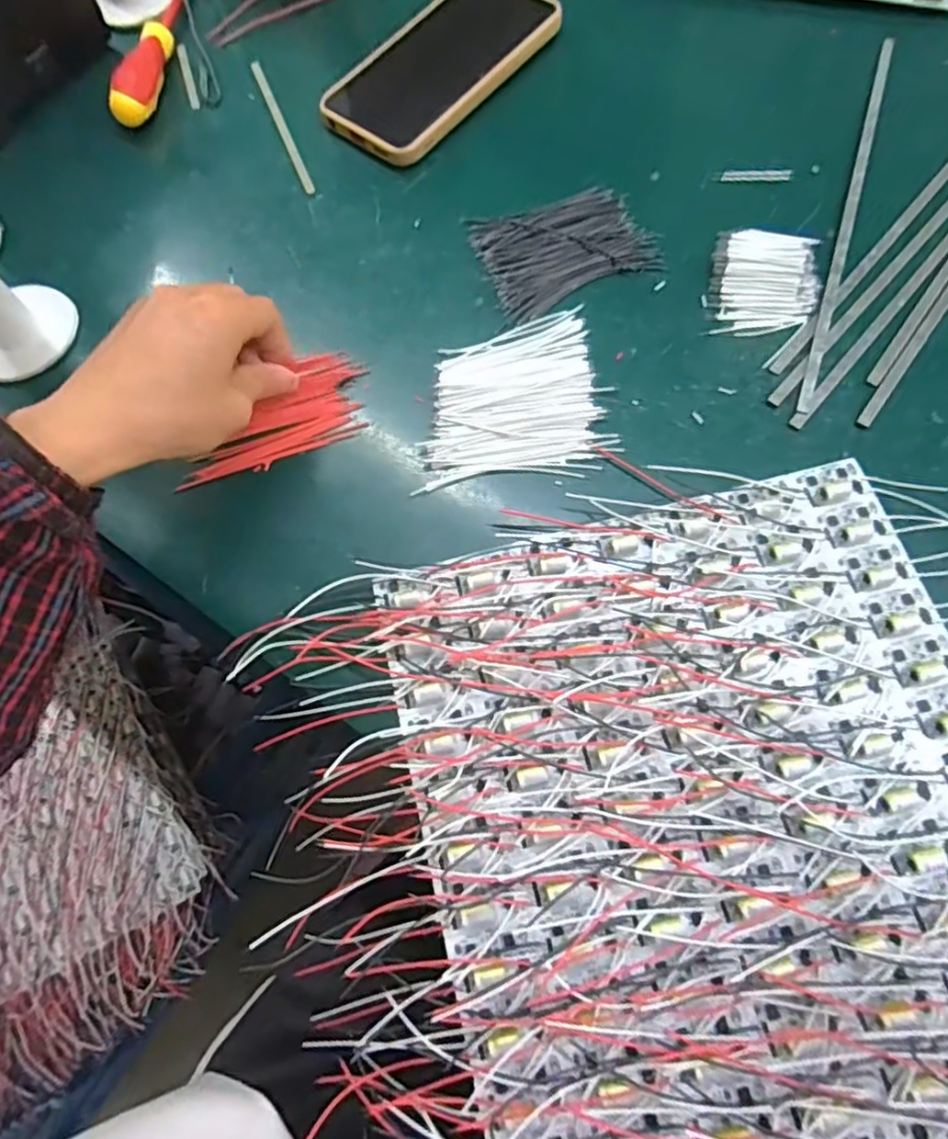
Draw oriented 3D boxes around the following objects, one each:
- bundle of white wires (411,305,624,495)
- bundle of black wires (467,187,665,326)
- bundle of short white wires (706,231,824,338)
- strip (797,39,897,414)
[{"bbox_3d":[0.019,-0.091,0.348,0.099,0.004,0.094,-11,69,-1],"label":"bundle of white wires"},{"bbox_3d":[0.052,-0.189,0.384,0.095,0.005,0.075,-21,70,-5],"label":"bundle of black wires"},{"bbox_3d":[0.161,-0.161,0.364,0.057,0.009,0.071,9,70,6],"label":"bundle of short white wires"},{"bbox_3d":[0.220,-0.212,0.381,0.008,0.004,0.295,18,71,9],"label":"strip"}]

